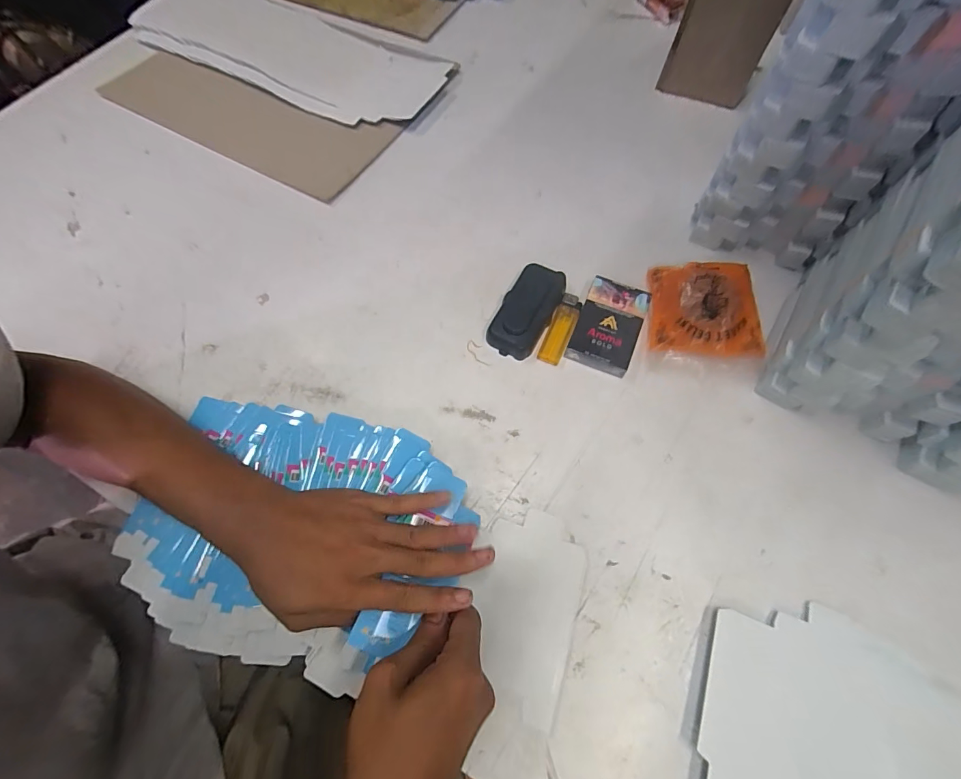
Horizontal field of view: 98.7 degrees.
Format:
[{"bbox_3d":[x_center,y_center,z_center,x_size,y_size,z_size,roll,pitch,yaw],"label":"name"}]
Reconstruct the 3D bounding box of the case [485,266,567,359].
[{"bbox_3d":[0.049,-0.084,0.434,0.053,0.022,0.107,24,70,10],"label":"case"}]

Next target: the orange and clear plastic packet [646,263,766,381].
[{"bbox_3d":[0.225,-0.072,0.414,0.107,0.035,0.118,5,67,3],"label":"orange and clear plastic packet"}]

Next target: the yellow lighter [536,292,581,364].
[{"bbox_3d":[0.084,-0.063,0.429,0.025,0.013,0.080,22,69,9],"label":"yellow lighter"}]

